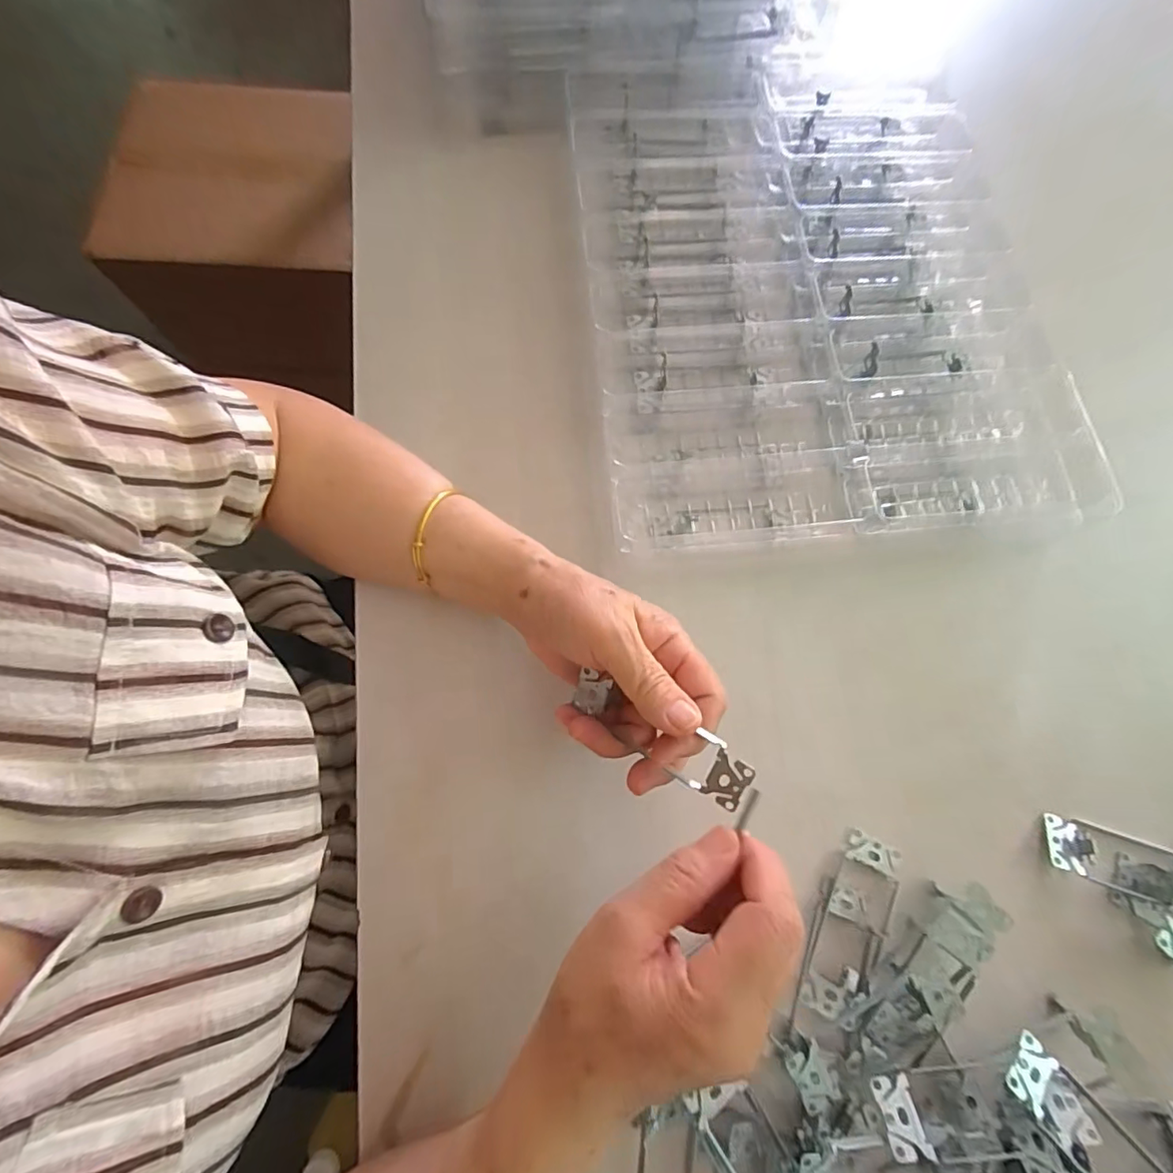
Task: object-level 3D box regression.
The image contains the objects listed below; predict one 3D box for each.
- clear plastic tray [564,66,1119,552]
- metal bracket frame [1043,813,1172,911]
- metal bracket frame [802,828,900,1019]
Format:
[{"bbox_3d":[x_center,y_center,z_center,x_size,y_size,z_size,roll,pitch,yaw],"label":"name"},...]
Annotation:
[{"bbox_3d":[0.171,-0.240,0.421,0.338,0.048,0.434,-6,78,-1],"label":"clear plastic tray"},{"bbox_3d":[0.349,0.177,0.339,0.109,0.018,0.038,17,73,5],"label":"metal bracket frame"},{"bbox_3d":[0.164,0.205,0.329,0.037,0.018,0.104,25,68,16],"label":"metal bracket frame"}]

